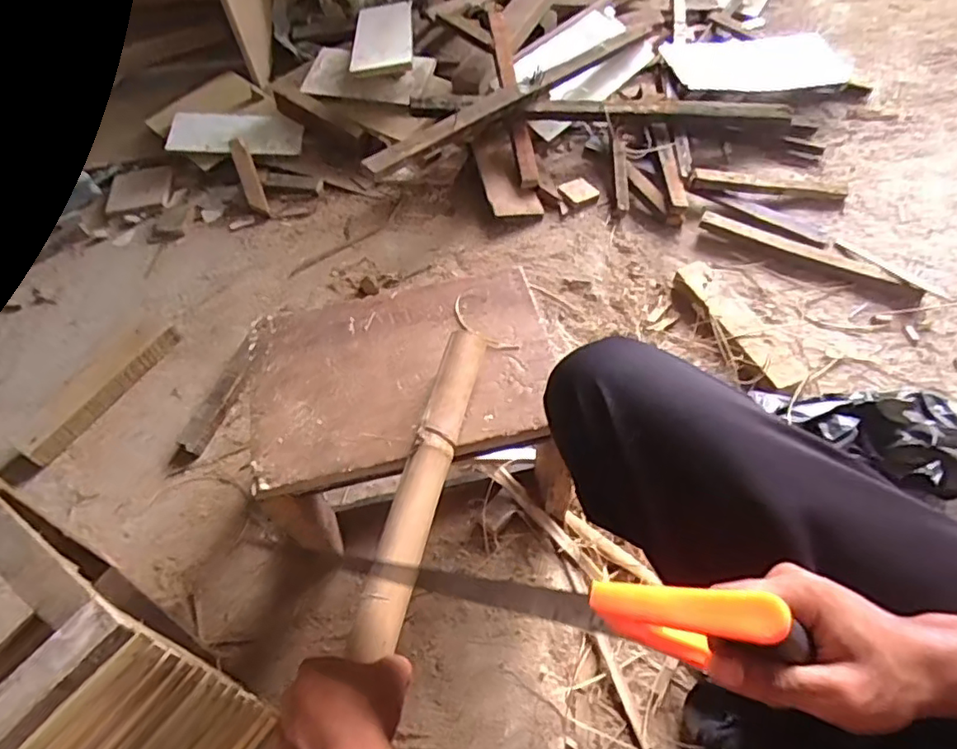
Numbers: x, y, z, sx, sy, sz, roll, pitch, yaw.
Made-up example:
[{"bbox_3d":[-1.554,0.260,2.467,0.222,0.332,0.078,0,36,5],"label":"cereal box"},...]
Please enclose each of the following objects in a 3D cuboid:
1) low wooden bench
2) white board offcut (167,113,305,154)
[{"bbox_3d":[-0.074,0.048,0.710,0.320,0.190,0.236,-12,53,-3],"label":"low wooden bench"},{"bbox_3d":[-0.489,-0.488,1.223,0.261,0.016,0.098,0,71,-6],"label":"white board offcut"}]

